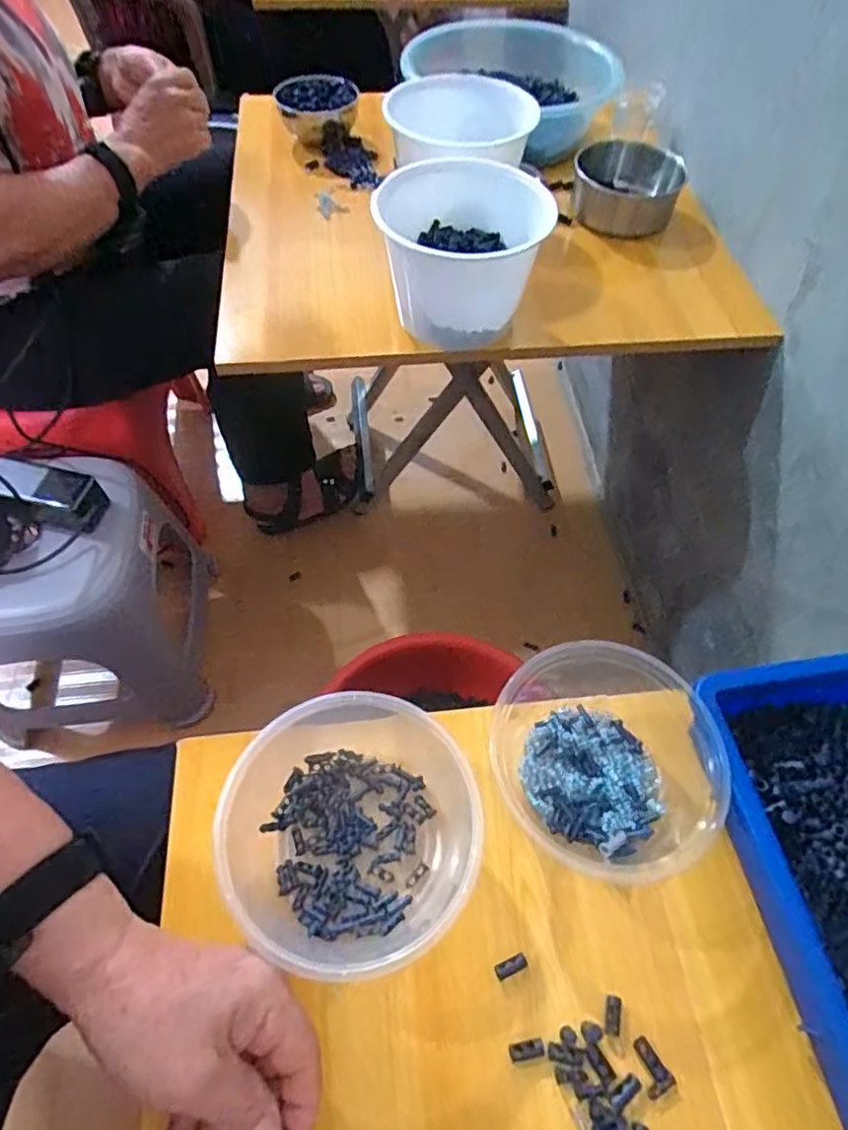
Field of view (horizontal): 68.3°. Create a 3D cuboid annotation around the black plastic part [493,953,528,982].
[{"bbox_3d":[0.049,0.227,0.352,0.019,0.004,0.008,-22,60,-11],"label":"black plastic part"}]

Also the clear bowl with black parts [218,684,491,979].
[{"bbox_3d":[-0.043,0.155,0.368,0.141,0.058,0.141,-1,58,1],"label":"clear bowl with black parts"}]

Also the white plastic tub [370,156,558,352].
[{"bbox_3d":[0.040,-0.306,0.608,0.160,0.113,0.151,0,58,-1],"label":"white plastic tub"}]

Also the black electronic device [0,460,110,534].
[{"bbox_3d":[-0.454,-0.088,0.748,0.140,0.045,0.063,17,59,-6],"label":"black electronic device"}]

